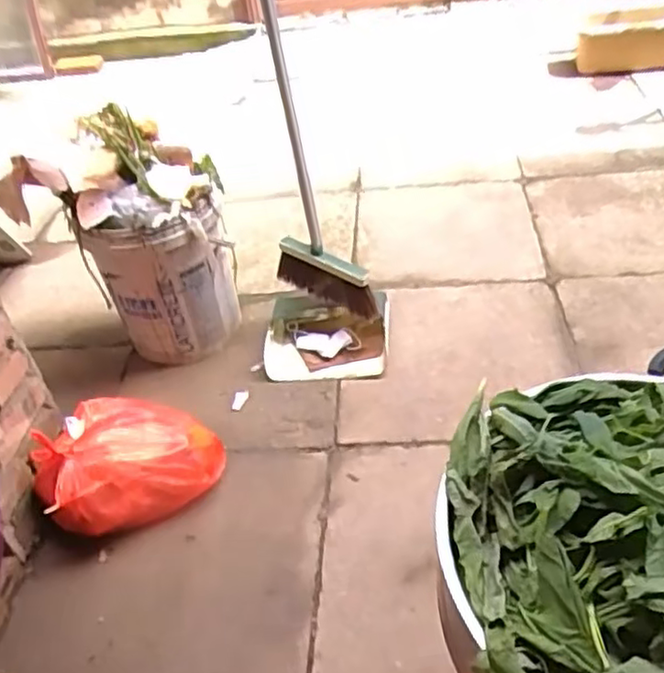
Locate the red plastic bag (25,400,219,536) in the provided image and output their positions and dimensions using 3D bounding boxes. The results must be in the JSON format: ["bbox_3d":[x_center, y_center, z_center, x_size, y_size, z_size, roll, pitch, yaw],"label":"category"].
[{"bbox_3d":[-0.367,0.228,1.188,0.299,0.185,0.186,-31,44,-25],"label":"red plastic bag"}]

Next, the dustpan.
[{"bbox_3d":[-0.014,-0.006,1.474,0.271,0.095,0.199,-1,41,7],"label":"dustpan"}]

